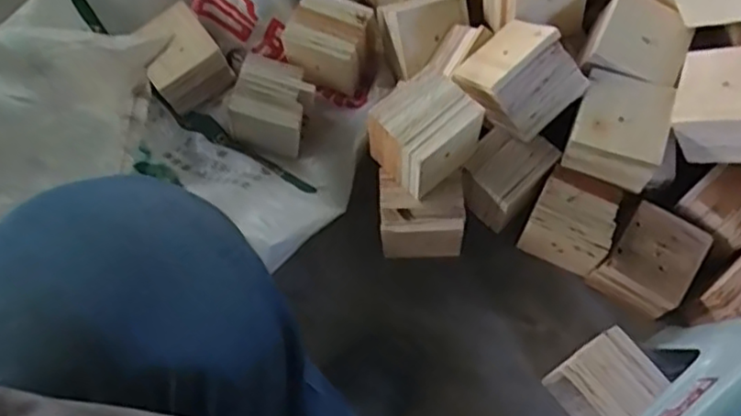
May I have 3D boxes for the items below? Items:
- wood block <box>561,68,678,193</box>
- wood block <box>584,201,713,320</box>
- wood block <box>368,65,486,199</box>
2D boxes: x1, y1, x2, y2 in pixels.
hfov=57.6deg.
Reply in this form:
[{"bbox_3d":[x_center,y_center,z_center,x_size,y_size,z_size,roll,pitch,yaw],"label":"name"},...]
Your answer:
[{"bbox_3d":[0.271,-0.086,0.737,0.095,0.058,0.103,19,71,10],"label":"wood block"},{"bbox_3d":[0.317,0.060,0.769,0.088,0.082,0.096,32,73,14],"label":"wood block"},{"bbox_3d":[0.057,-0.082,0.736,0.103,0.090,0.091,-40,72,-12],"label":"wood block"}]

